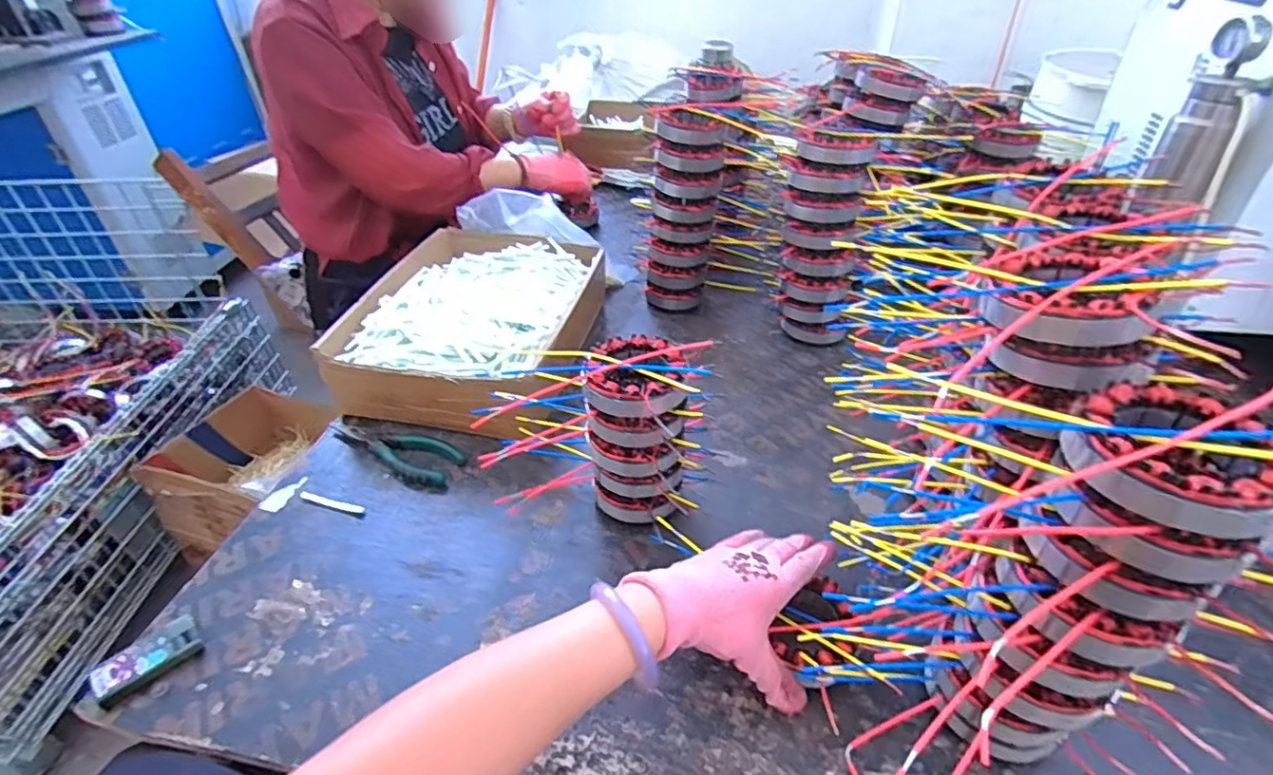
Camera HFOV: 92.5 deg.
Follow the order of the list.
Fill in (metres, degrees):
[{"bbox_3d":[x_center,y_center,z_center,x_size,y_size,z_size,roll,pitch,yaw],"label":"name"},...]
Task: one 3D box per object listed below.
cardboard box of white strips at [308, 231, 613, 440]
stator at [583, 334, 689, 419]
[{"bbox_3d":[-0.191,-0.087,0.757,0.249,0.084,0.333,6,39,9],"label":"cardboard box of white strips"},{"bbox_3d":[0.000,-0.010,0.506,0.080,0.033,0.085,0,39,1],"label":"stator"}]

